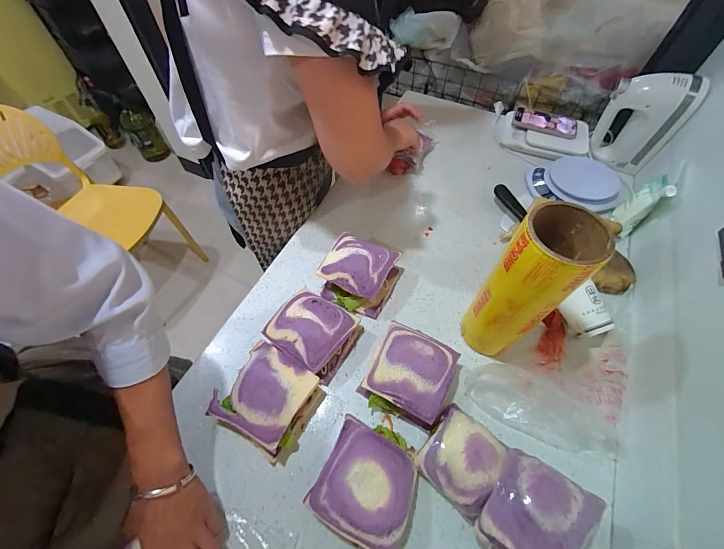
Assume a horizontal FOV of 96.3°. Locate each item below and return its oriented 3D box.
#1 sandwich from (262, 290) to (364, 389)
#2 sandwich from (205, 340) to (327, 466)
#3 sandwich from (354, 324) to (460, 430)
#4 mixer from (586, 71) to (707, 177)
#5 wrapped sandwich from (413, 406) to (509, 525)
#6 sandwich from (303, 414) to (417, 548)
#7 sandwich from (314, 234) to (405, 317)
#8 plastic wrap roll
[{"bbox_3d":[-0.076,0.093,0.521,0.123,0.058,0.110,30,63,18],"label":"sandwich"},{"bbox_3d":[-0.134,0.177,0.461,0.123,0.065,0.121,25,61,15],"label":"sandwich"},{"bbox_3d":[0.074,0.153,0.483,0.125,0.059,0.122,26,62,16],"label":"sandwich"},{"bbox_3d":[0.593,-0.329,0.696,0.140,0.188,0.068,34,64,20],"label":"mixer"},{"bbox_3d":[0.130,0.241,0.425,0.094,0.057,0.099,36,65,21],"label":"wrapped sandwich"},{"bbox_3d":[0.010,0.261,0.412,0.119,0.060,0.126,21,60,13],"label":"sandwich"},{"bbox_3d":[-0.004,0.000,0.575,0.125,0.064,0.124,21,60,13],"label":"sandwich"},{"bbox_3d":[0.214,0.027,0.438,0.080,0.263,0.094,38,65,22],"label":"plastic wrap roll"}]

